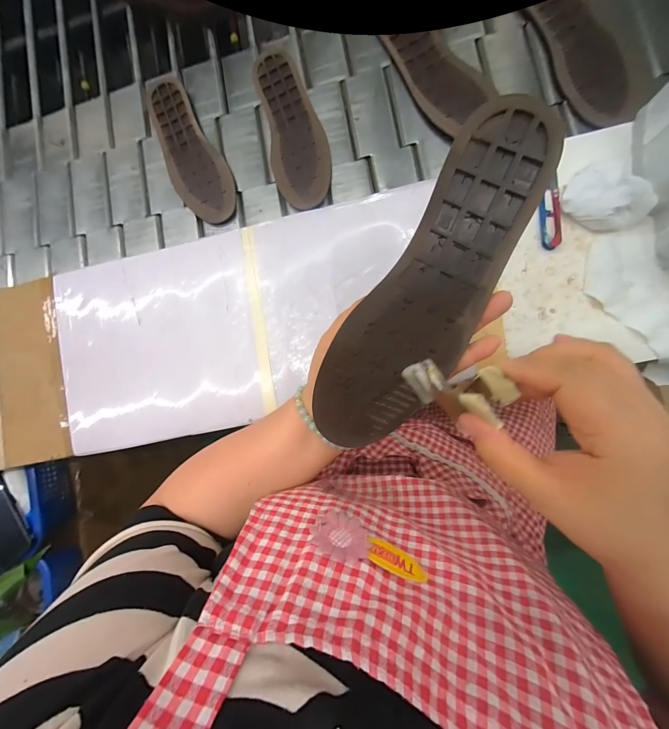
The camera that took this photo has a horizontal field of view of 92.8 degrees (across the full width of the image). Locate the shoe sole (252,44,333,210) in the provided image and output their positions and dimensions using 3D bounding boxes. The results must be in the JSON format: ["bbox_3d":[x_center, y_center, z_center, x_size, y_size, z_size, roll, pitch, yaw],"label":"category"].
[{"bbox_3d":[-0.059,-0.343,0.454,0.080,0.014,0.254,-12,81,4],"label":"shoe sole"}]

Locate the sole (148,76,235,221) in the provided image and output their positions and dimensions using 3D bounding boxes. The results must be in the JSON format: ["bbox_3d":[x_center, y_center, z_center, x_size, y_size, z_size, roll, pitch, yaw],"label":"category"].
[{"bbox_3d":[-0.221,-0.322,0.474,0.077,0.013,0.250,-29,80,1],"label":"sole"}]

